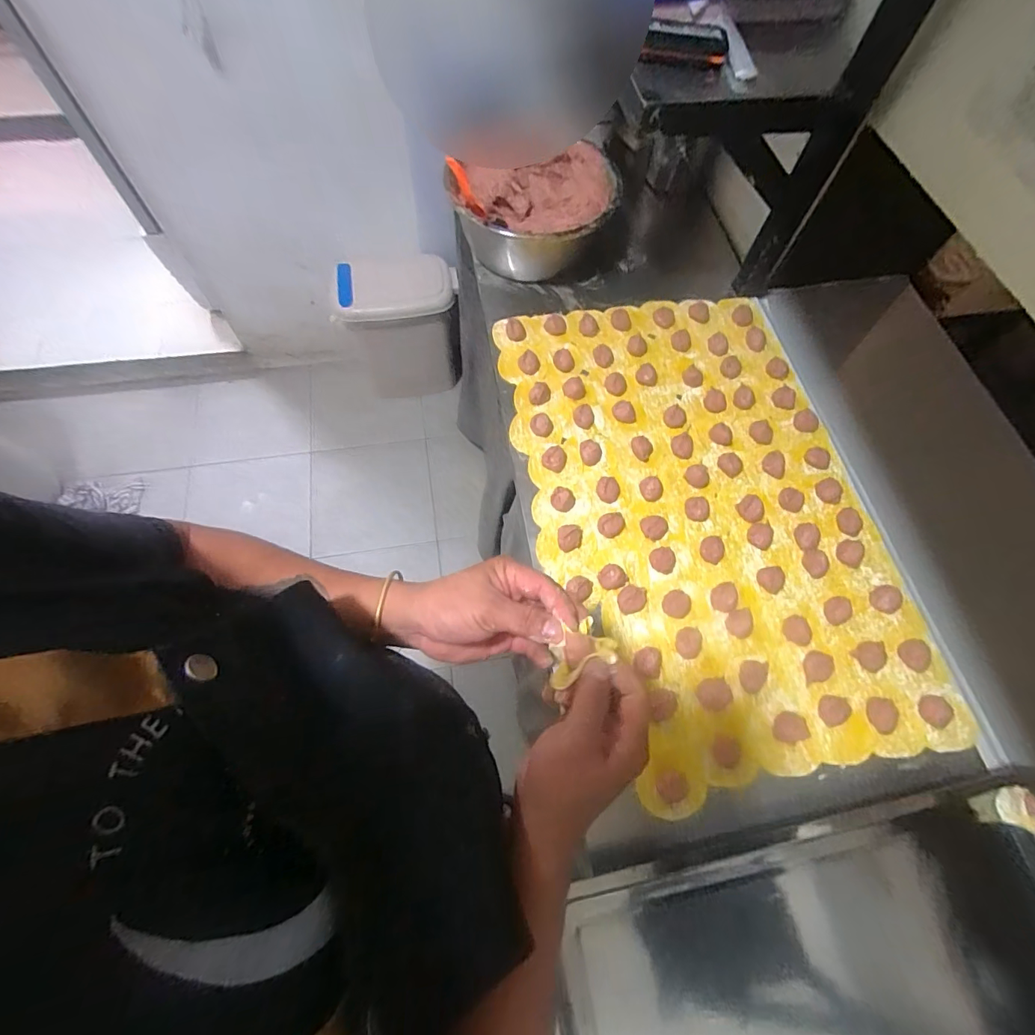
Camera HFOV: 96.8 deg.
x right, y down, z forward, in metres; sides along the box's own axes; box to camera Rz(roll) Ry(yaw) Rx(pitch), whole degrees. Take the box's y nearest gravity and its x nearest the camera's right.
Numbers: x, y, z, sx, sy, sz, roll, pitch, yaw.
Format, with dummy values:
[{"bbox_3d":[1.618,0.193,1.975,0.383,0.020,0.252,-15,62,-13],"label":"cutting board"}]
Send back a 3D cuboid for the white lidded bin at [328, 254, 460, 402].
[{"bbox_3d":[-0.389,-0.623,1.582,0.389,0.431,0.233,-4,66,-4],"label":"white lidded bin"}]

